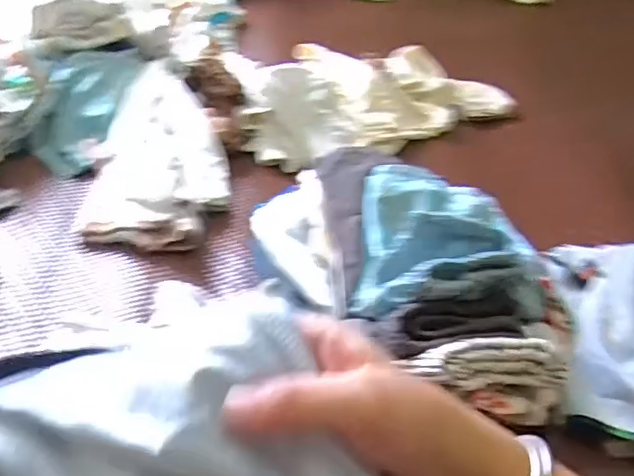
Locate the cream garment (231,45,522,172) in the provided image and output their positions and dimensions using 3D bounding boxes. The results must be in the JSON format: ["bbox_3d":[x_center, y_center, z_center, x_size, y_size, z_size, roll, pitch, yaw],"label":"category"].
[{"bbox_3d":[0.071,-0.219,0.831,0.404,0.067,0.245,-12,45,-20],"label":"cream garment"}]

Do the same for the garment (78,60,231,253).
[{"bbox_3d":[-0.187,-0.104,0.686,0.148,0.041,0.306,-5,43,-13],"label":"garment"}]

